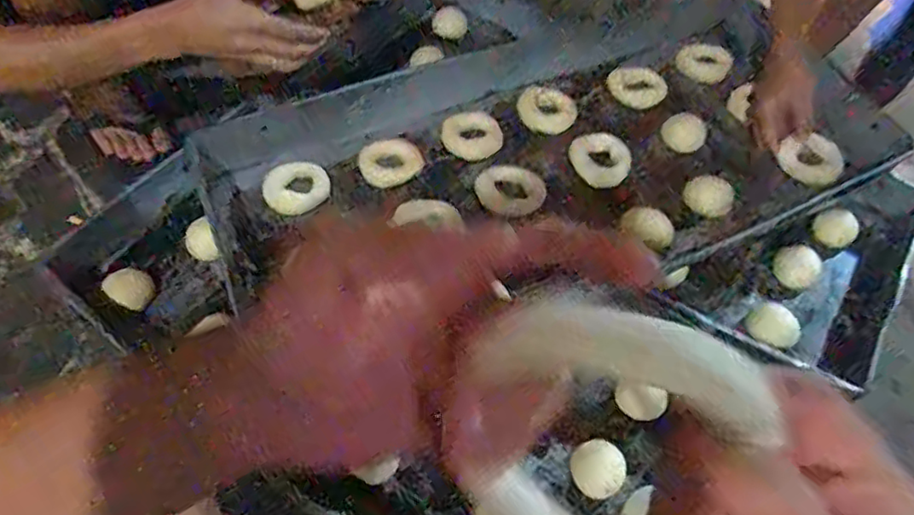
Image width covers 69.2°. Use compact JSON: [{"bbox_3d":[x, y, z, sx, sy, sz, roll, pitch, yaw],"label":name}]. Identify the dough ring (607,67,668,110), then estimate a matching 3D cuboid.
[{"bbox_3d":[0.250,-0.237,0.918,0.079,0.024,0.079,22,57,9],"label":"dough ring"}]

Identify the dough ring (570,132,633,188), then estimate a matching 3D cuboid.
[{"bbox_3d":[0.187,-0.125,0.859,0.071,0.020,0.077,-18,70,2],"label":"dough ring"}]

